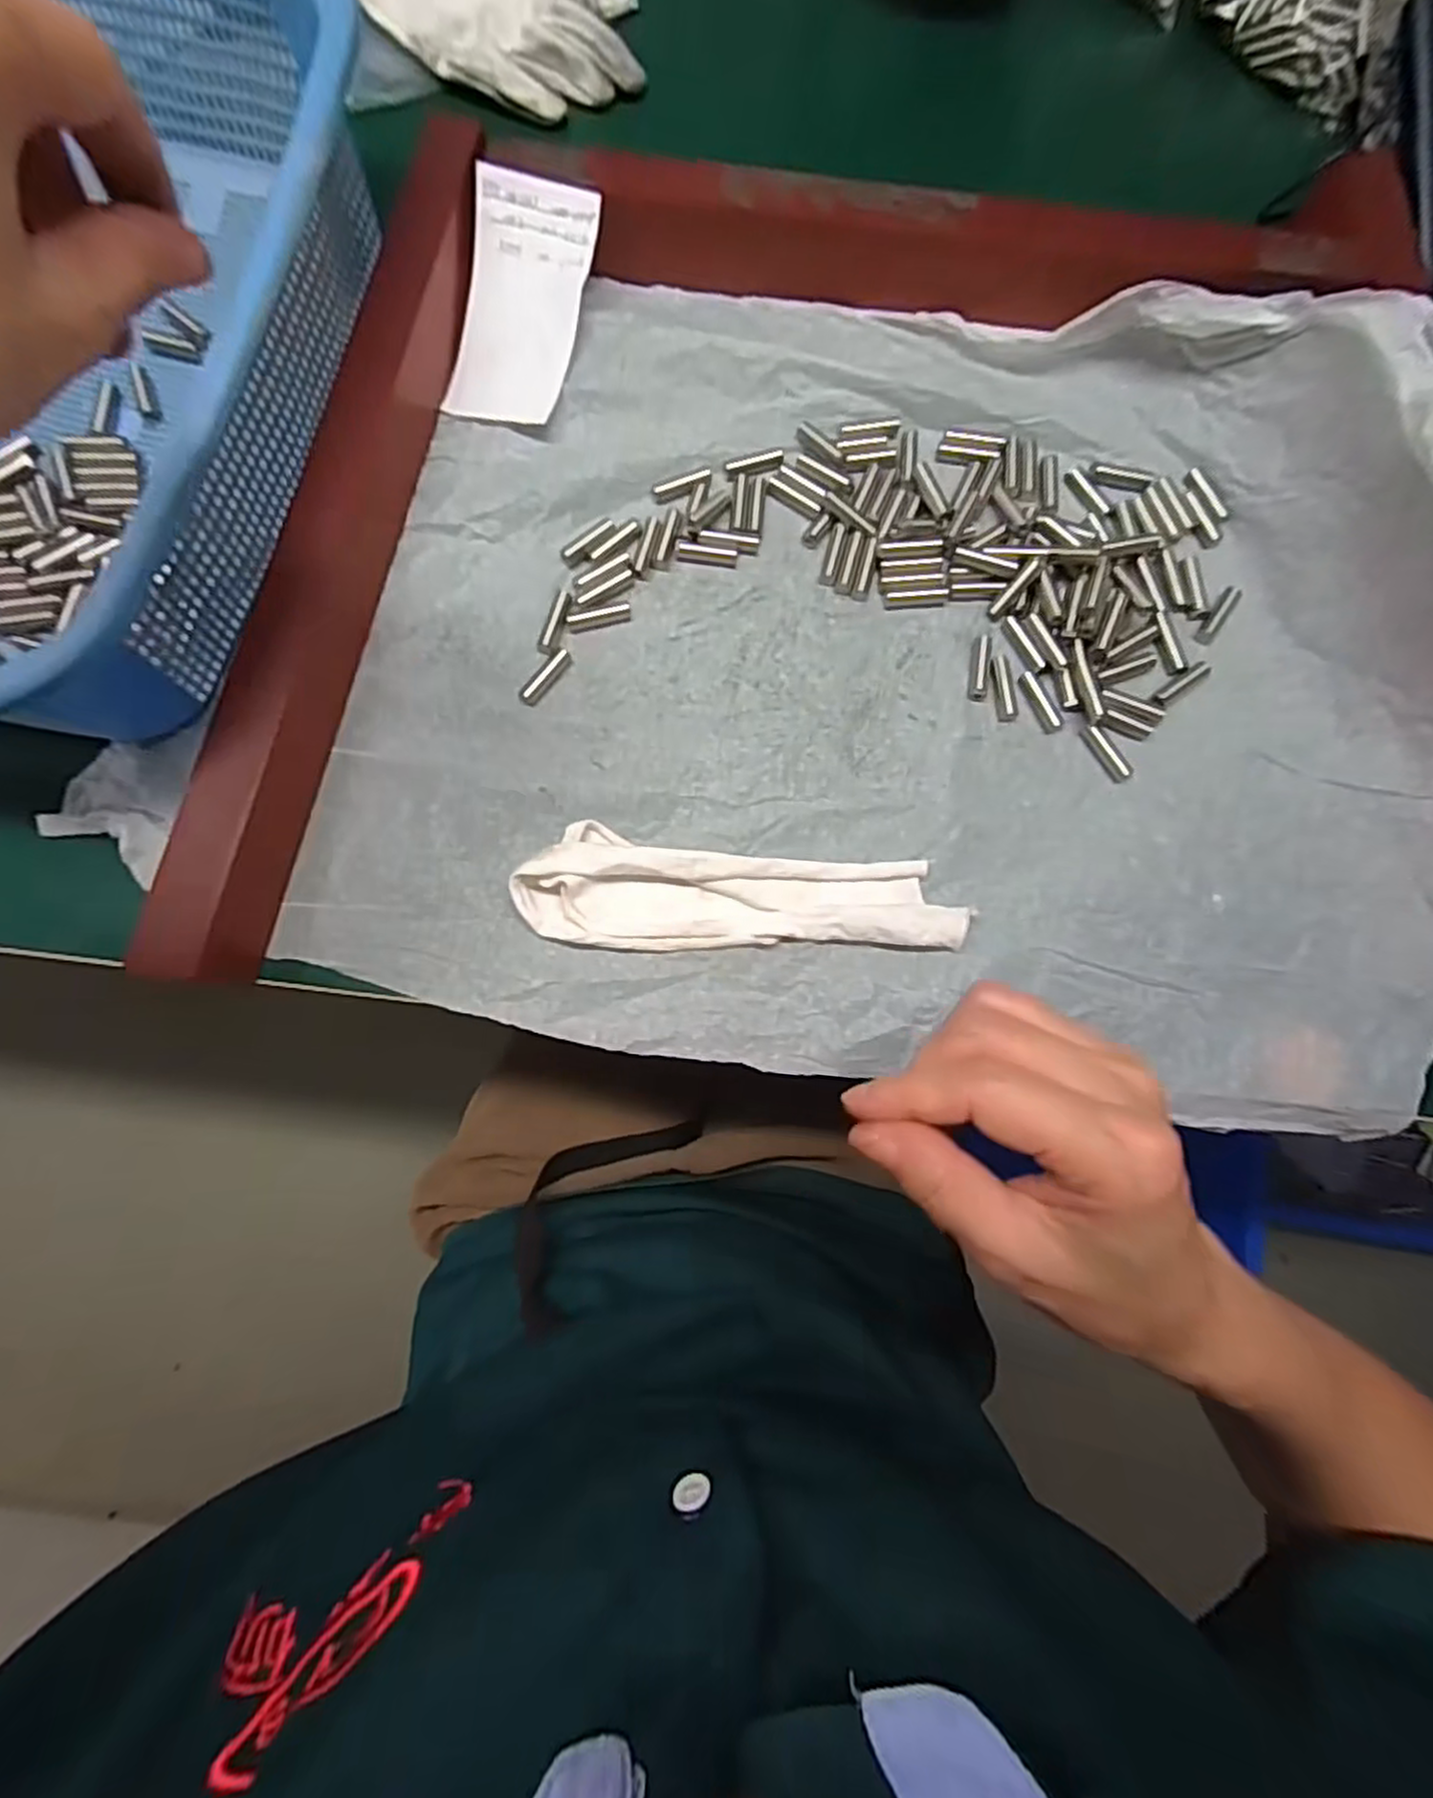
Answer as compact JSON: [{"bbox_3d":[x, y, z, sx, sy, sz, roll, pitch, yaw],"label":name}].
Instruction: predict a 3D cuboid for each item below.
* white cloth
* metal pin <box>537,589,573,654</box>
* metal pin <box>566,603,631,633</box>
[{"bbox_3d":[0.009,0.001,0.294,0.174,0.014,0.047,8,80,-1],"label":"white cloth"},{"bbox_3d":[-0.072,-0.124,0.327,0.007,0.004,0.031,18,80,1],"label":"metal pin"},{"bbox_3d":[-0.053,-0.127,0.329,0.029,0.004,0.007,-16,81,-5],"label":"metal pin"}]

